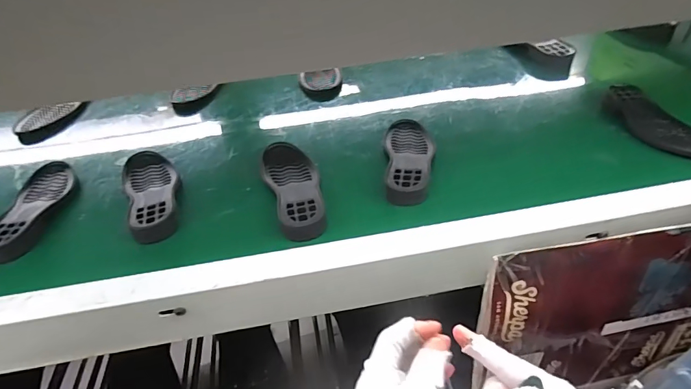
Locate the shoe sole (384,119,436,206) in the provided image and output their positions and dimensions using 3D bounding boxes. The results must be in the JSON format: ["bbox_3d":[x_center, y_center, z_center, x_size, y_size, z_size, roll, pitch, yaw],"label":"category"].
[{"bbox_3d":[0.091,-0.054,0.594,0.070,0.023,0.188,2,39,8],"label":"shoe sole"}]

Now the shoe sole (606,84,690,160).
[{"bbox_3d":[0.460,-0.113,0.629,0.057,0.030,0.195,-7,38,-3],"label":"shoe sole"}]

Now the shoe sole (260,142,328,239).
[{"bbox_3d":[-0.070,-0.011,0.560,0.072,0.025,0.187,-11,39,-9],"label":"shoe sole"}]

